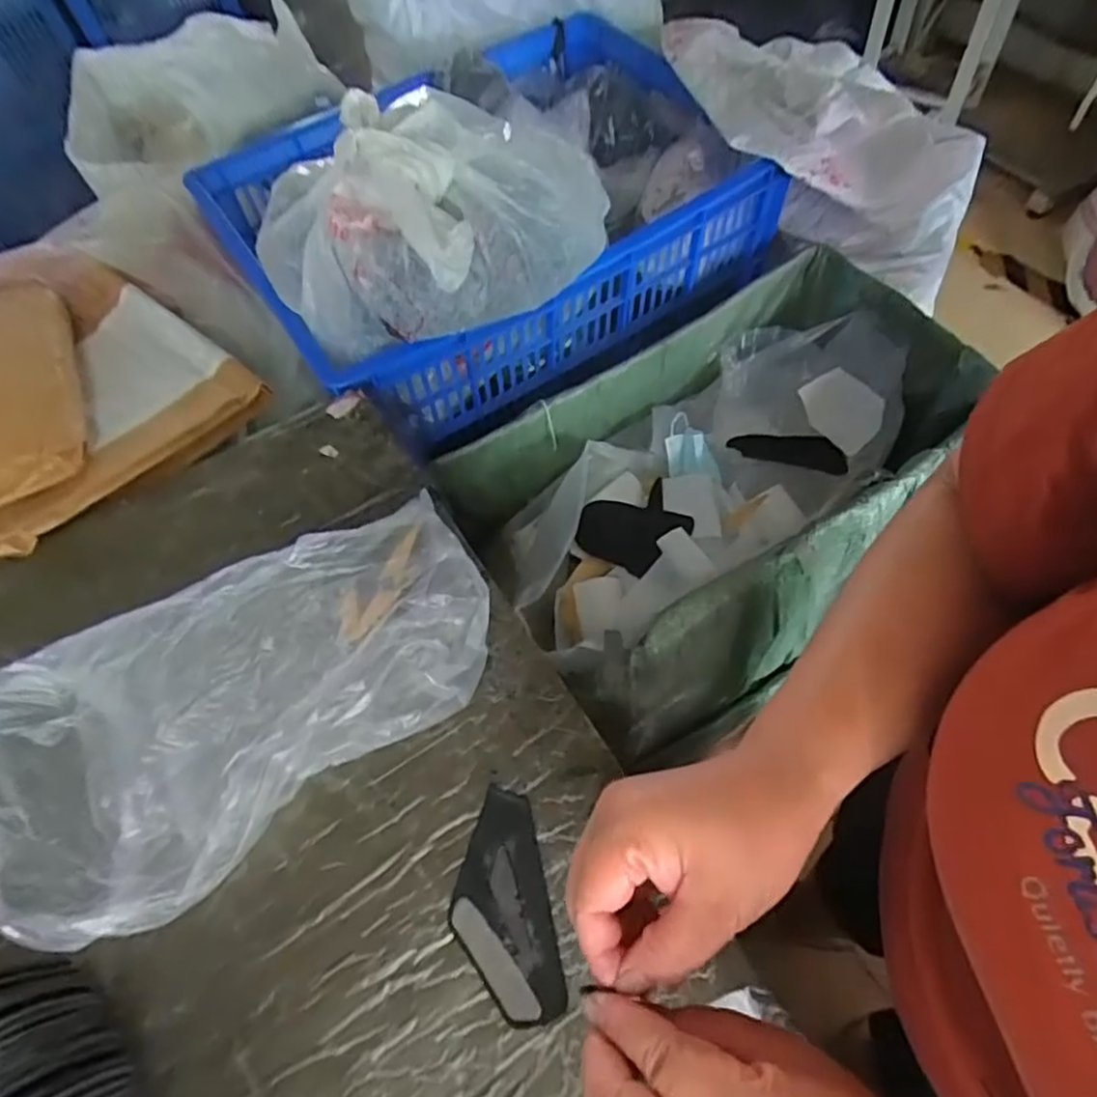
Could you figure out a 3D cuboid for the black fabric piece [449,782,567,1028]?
[{"bbox_3d":[-0.033,0.242,0.459,0.065,0.005,0.142,-14,59,-4],"label":"black fabric piece"}]

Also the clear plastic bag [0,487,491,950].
[{"bbox_3d":[-0.223,0.106,0.495,0.379,0.094,0.205,-30,62,-13],"label":"clear plastic bag"}]

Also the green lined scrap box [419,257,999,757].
[{"bbox_3d":[0.224,-0.070,0.865,0.623,0.259,0.429,-35,63,-15],"label":"green lined scrap box"}]

